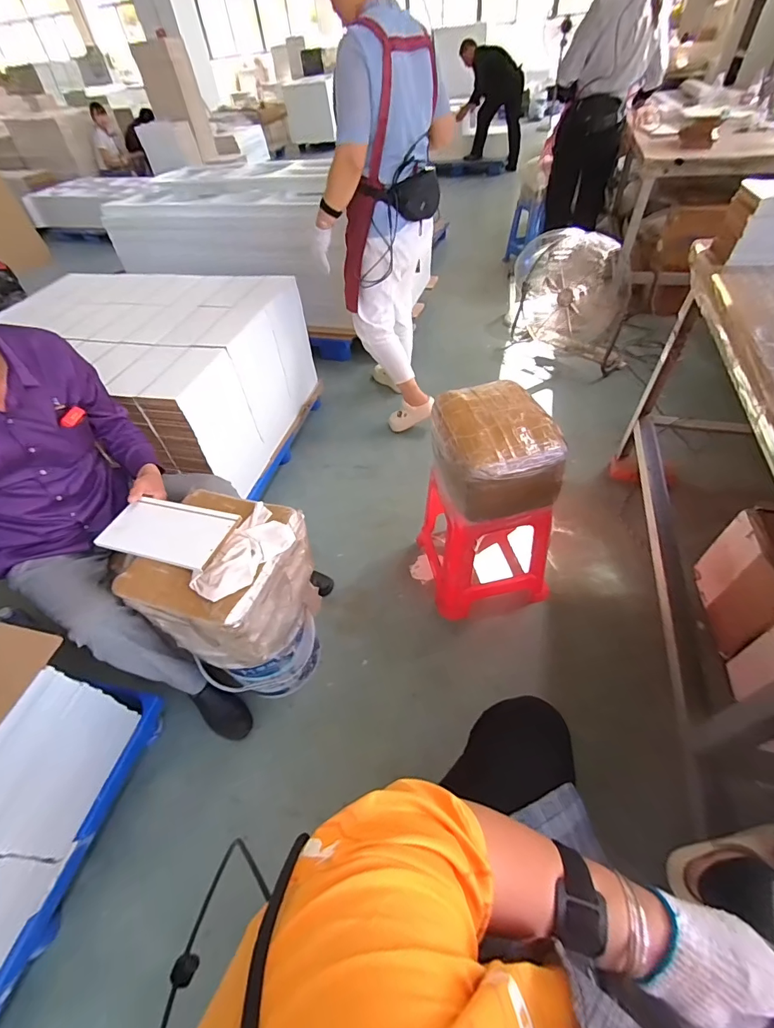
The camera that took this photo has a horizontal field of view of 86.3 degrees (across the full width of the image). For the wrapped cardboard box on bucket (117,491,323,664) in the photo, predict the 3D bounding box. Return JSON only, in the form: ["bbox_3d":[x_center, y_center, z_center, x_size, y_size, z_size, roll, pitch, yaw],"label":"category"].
[{"bbox_3d":[-0.359,0.165,0.965,0.302,0.302,0.305,15,53,18],"label":"wrapped cardboard box on bucket"}]

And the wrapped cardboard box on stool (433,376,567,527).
[{"bbox_3d":[0.267,-0.161,1.074,0.266,0.215,0.297,-14,49,-5],"label":"wrapped cardboard box on stool"}]

